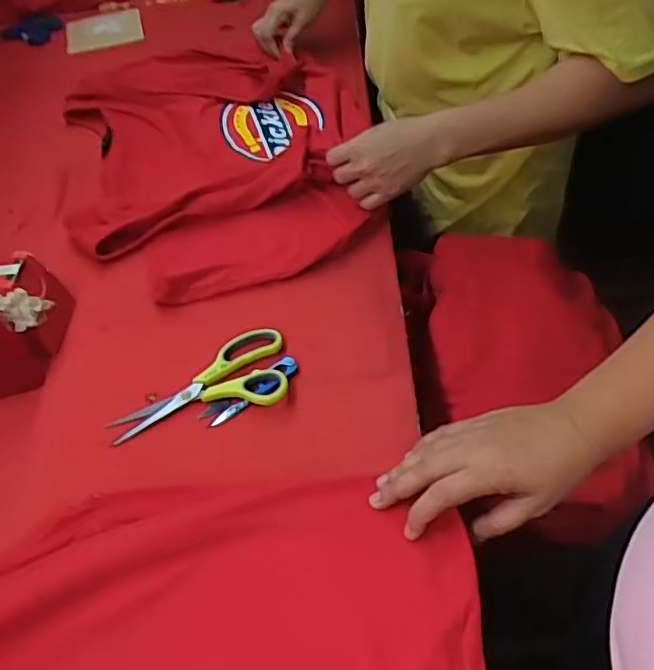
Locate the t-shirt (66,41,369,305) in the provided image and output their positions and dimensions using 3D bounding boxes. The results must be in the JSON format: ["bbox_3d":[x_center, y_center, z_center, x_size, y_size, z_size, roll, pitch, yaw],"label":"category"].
[{"bbox_3d":[-0.143,-0.260,0.832,0.390,0.044,0.497,-16,52,-2],"label":"t-shirt"}]

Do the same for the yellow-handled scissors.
[{"bbox_3d":[-0.125,0.046,0.620,0.173,0.016,0.089,-17,52,-3],"label":"yellow-handled scissors"}]

